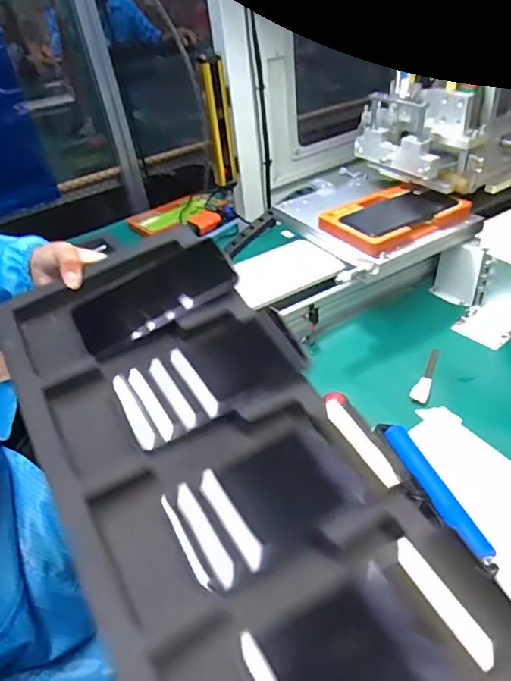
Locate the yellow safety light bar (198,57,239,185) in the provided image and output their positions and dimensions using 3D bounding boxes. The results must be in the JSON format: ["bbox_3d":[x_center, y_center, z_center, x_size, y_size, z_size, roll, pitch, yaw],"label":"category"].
[{"bbox_3d":[-0.059,-0.358,0.816,0.037,0.192,0.054,-3,40,5],"label":"yellow safety light bar"}]

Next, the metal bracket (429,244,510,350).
[{"bbox_3d":[0.310,-0.084,0.694,0.085,0.109,0.165,-26,44,-21],"label":"metal bracket"}]

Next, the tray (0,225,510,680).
[{"bbox_3d":[-0.042,0.079,0.387,0.223,0.034,0.474,-23,51,-22],"label":"tray"}]

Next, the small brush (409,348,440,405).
[{"bbox_3d":[0.221,0.044,0.638,0.021,0.007,0.104,13,44,23],"label":"small brush"}]

